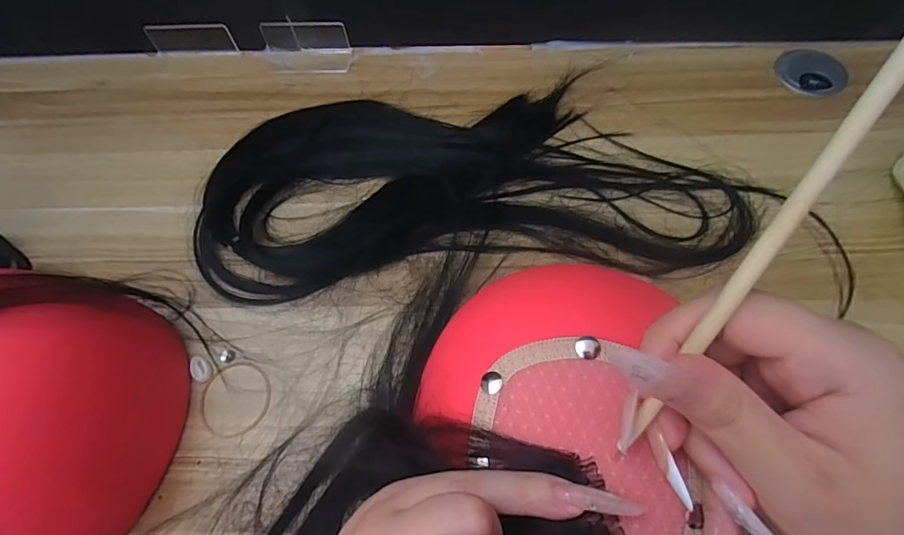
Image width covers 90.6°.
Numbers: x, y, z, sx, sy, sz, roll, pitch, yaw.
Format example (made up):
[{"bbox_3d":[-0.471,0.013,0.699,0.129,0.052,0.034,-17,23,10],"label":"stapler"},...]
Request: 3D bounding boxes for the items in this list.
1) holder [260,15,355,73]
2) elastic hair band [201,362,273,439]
[{"bbox_3d":[-0.140,-0.210,0.423,0.082,0.032,0.033,3,64,4],"label":"holder"},{"bbox_3d":[-0.143,0.087,0.296,0.047,0.004,0.048,-1,64,2],"label":"elastic hair band"}]

